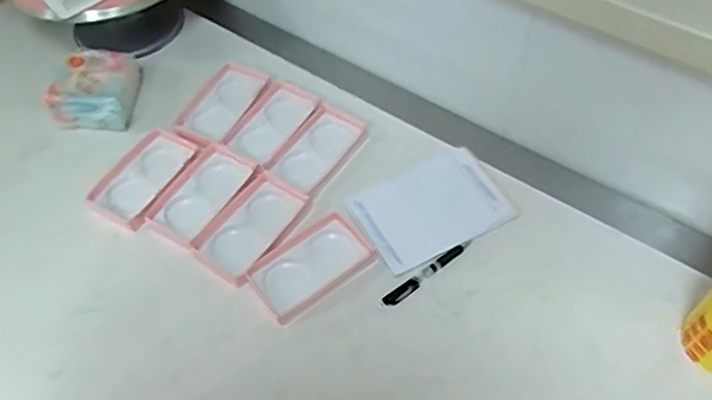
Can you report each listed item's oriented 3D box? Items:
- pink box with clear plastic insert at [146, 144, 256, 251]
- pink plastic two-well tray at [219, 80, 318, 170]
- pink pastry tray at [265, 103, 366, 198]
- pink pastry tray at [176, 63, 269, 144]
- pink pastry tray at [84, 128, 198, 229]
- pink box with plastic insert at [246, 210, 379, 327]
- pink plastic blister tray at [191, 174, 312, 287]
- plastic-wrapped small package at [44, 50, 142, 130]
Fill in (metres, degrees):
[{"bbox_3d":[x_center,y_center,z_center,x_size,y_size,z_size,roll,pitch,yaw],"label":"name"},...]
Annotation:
[{"bbox_3d":[-0.200,-0.007,0.834,0.078,0.028,0.151,25,59,18],"label":"pink box with clear plastic insert"},{"bbox_3d":[-0.120,-0.113,0.907,0.078,0.018,0.153,25,59,17],"label":"pink plastic two-well tray"},{"bbox_3d":[-0.052,-0.071,0.875,0.079,0.023,0.150,28,60,19],"label":"pink pastry tray"},{"bbox_3d":[-0.193,-0.140,0.921,0.085,0.021,0.149,20,58,14],"label":"pink pastry tray"},{"bbox_3d":[-0.282,-0.029,0.853,0.088,0.039,0.149,25,59,18],"label":"pink pastry tray"},{"bbox_3d":[-0.053,0.080,0.761,0.143,0.021,0.084,-33,61,-20],"label":"pink box with plastic insert"},{"bbox_3d":[-0.128,0.033,0.791,0.085,0.030,0.147,31,61,21],"label":"pink plastic blister tray"},{"bbox_3d":[-0.382,-0.157,0.914,0.108,0.060,0.122,-3,55,-1],"label":"plastic-wrapped small package"}]

